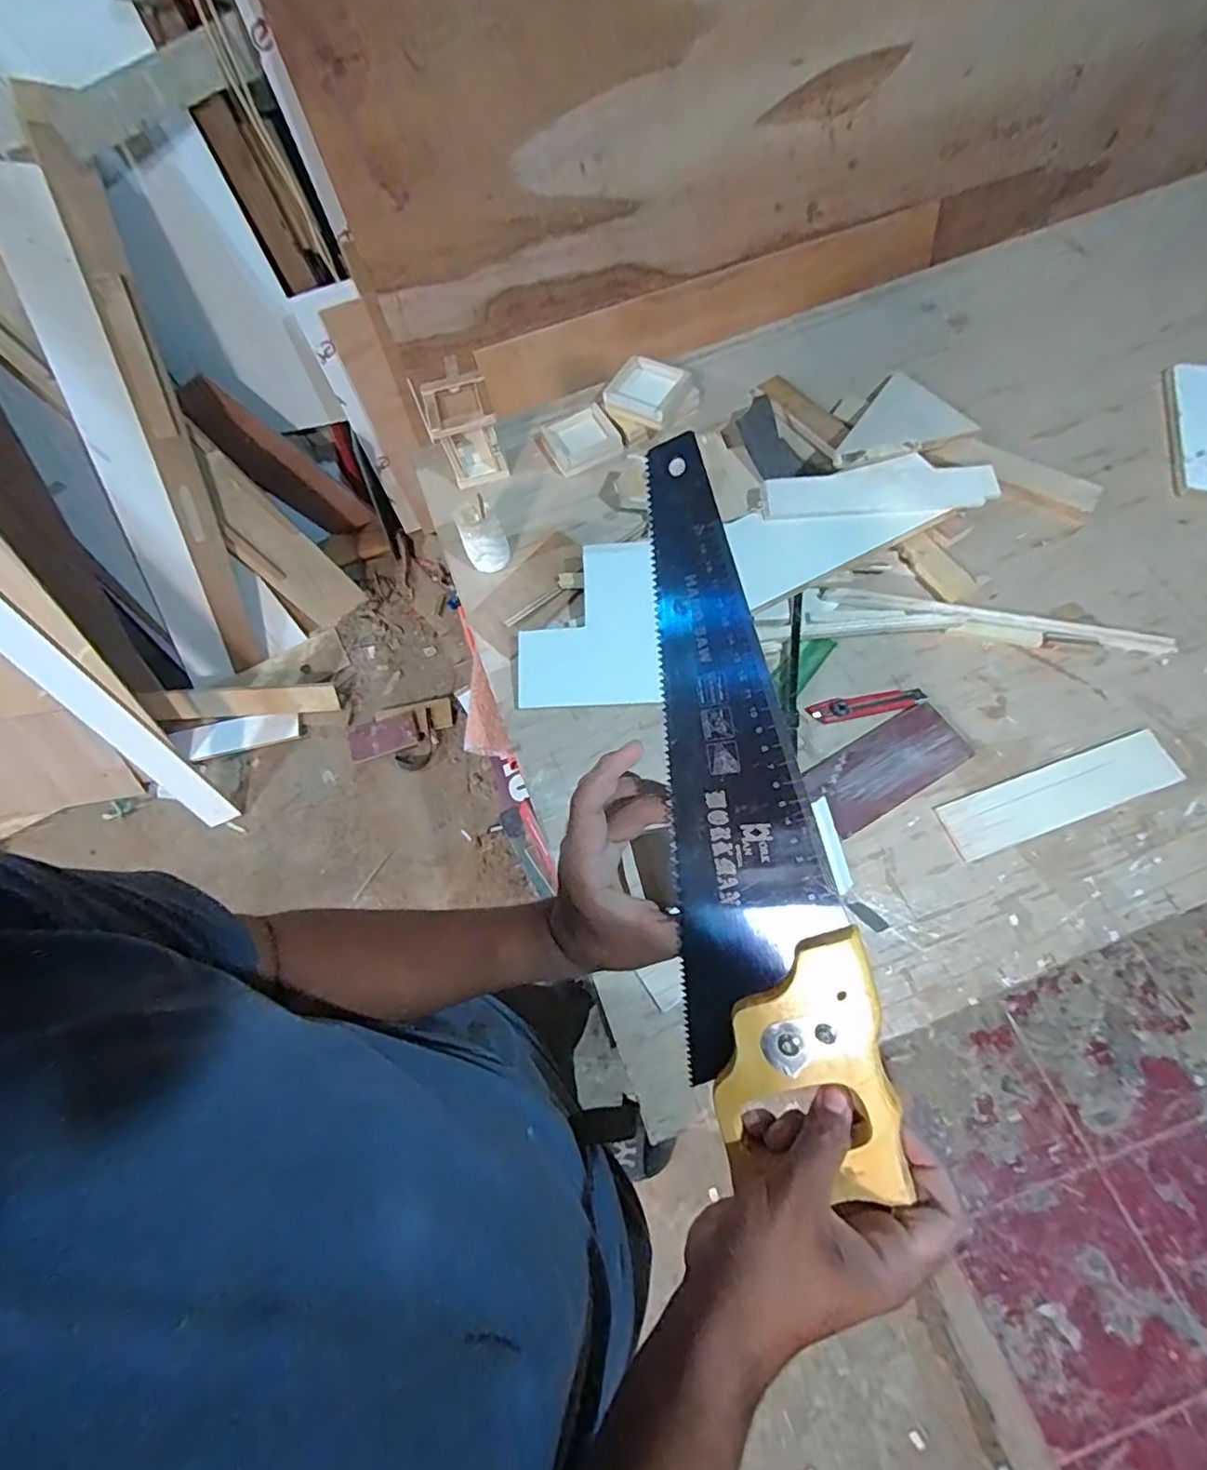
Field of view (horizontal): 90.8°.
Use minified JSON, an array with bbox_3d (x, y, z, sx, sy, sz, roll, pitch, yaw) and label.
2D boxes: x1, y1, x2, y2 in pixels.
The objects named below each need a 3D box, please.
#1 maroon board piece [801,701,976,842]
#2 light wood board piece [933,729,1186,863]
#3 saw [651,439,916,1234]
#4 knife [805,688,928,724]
[{"bbox_3d":[0.359,0.041,0.756,0.200,0.021,0.095,-29,66,-7],"label":"maroon board piece"},{"bbox_3d":[0.553,0.073,0.727,0.274,0.011,0.073,-21,67,1],"label":"light wood board piece"},{"bbox_3d":[0.073,0.037,0.324,0.094,0.026,0.386,-12,87,25],"label":"saw"},{"bbox_3d":[0.352,-0.041,0.797,0.149,0.012,0.033,-9,65,2],"label":"knife"}]

